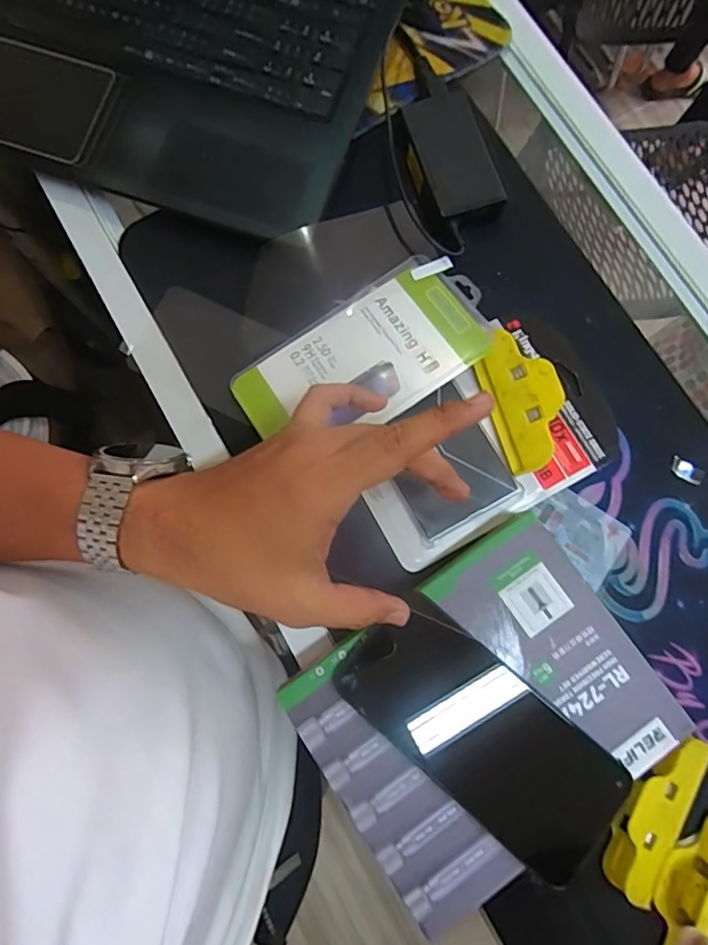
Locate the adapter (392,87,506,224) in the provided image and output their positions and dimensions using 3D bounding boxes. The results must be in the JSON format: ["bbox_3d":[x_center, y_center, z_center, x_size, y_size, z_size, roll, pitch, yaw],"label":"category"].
[{"bbox_3d":[0.066,-0.226,0.389,0.055,0.021,0.094,-18,80,-3],"label":"adapter"}]

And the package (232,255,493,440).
[{"bbox_3d":[0.010,-0.076,0.369,0.172,0.014,0.087,-33,81,-5],"label":"package"}]

